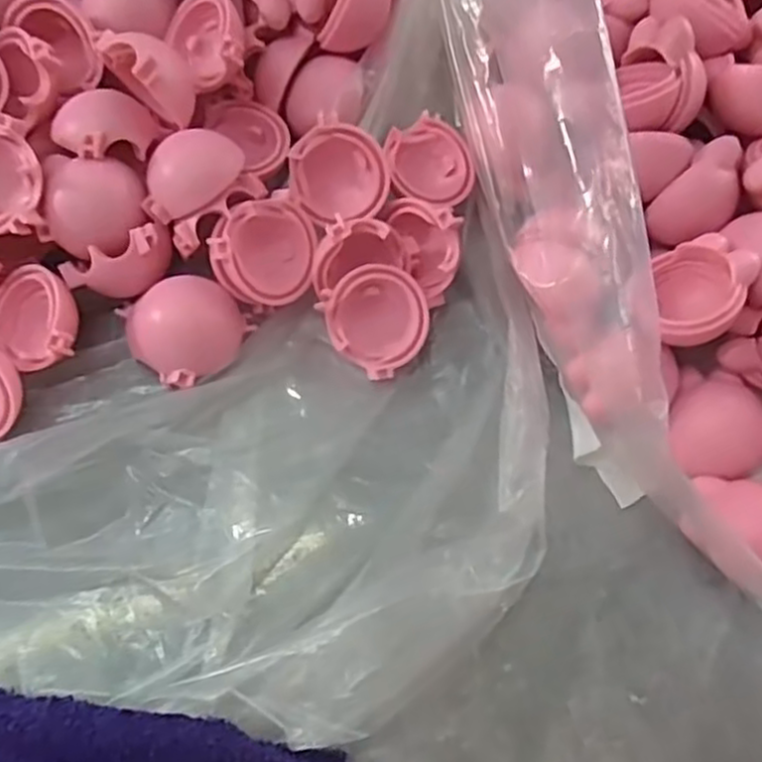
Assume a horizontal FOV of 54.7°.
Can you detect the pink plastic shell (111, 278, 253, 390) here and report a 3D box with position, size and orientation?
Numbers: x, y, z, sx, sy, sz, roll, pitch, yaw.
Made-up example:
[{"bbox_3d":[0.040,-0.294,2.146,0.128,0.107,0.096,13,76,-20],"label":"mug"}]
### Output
[{"bbox_3d":[-0.055,-0.015,0.210,0.030,0.016,0.027,-39,76,-17],"label":"pink plastic shell"}]

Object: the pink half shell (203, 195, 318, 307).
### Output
[{"bbox_3d":[-0.034,-0.037,0.212,0.029,0.012,0.030,47,64,-30],"label":"pink half shell"}]

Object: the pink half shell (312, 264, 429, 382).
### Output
[{"bbox_3d":[-0.001,-0.018,0.215,0.029,0.012,0.029,0,88,-9],"label":"pink half shell"}]

